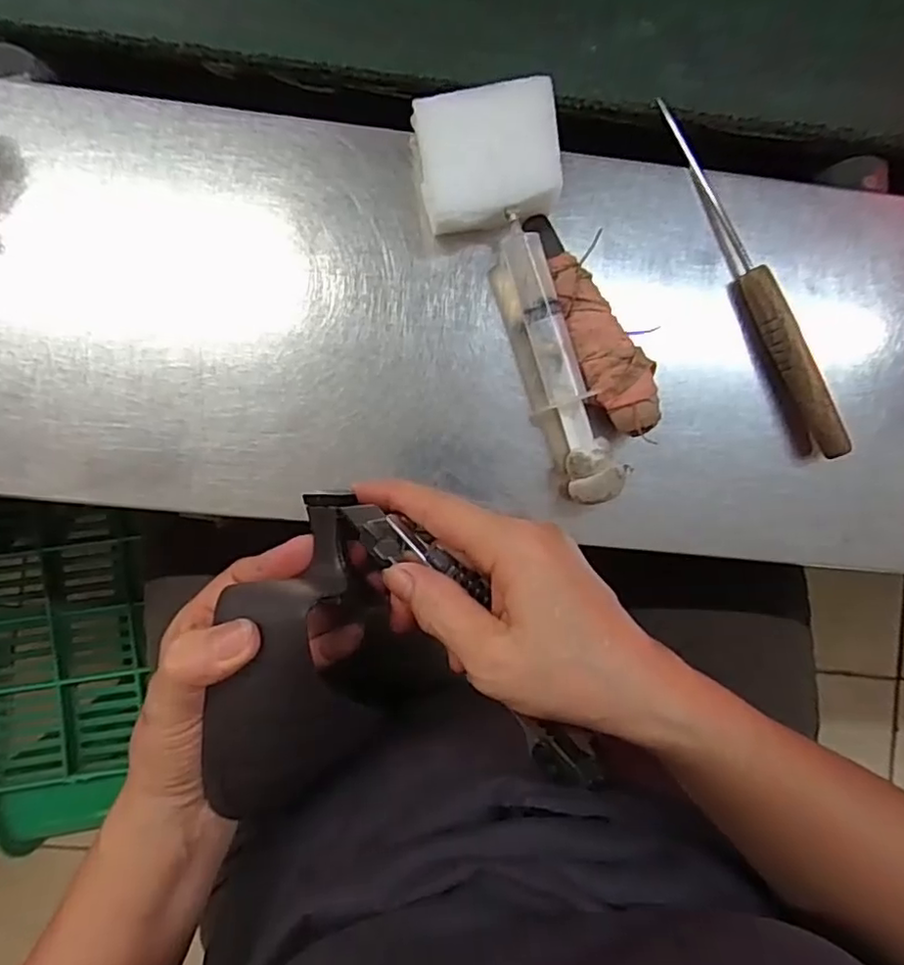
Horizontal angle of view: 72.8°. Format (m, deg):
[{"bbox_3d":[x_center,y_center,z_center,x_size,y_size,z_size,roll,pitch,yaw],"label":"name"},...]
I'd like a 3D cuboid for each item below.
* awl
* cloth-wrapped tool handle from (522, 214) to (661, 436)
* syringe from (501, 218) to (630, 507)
[{"bbox_3d":[0.151,-0.103,0.309,0.014,0.018,0.195,-24,90,-4],"label":"awl"},{"bbox_3d":[0.065,-0.077,0.297,0.028,0.029,0.116,-25,90,-4],"label":"cloth-wrapped tool handle"},{"bbox_3d":[0.048,-0.055,0.292,0.024,0.031,0.133,-20,90,-4],"label":"syringe"}]

